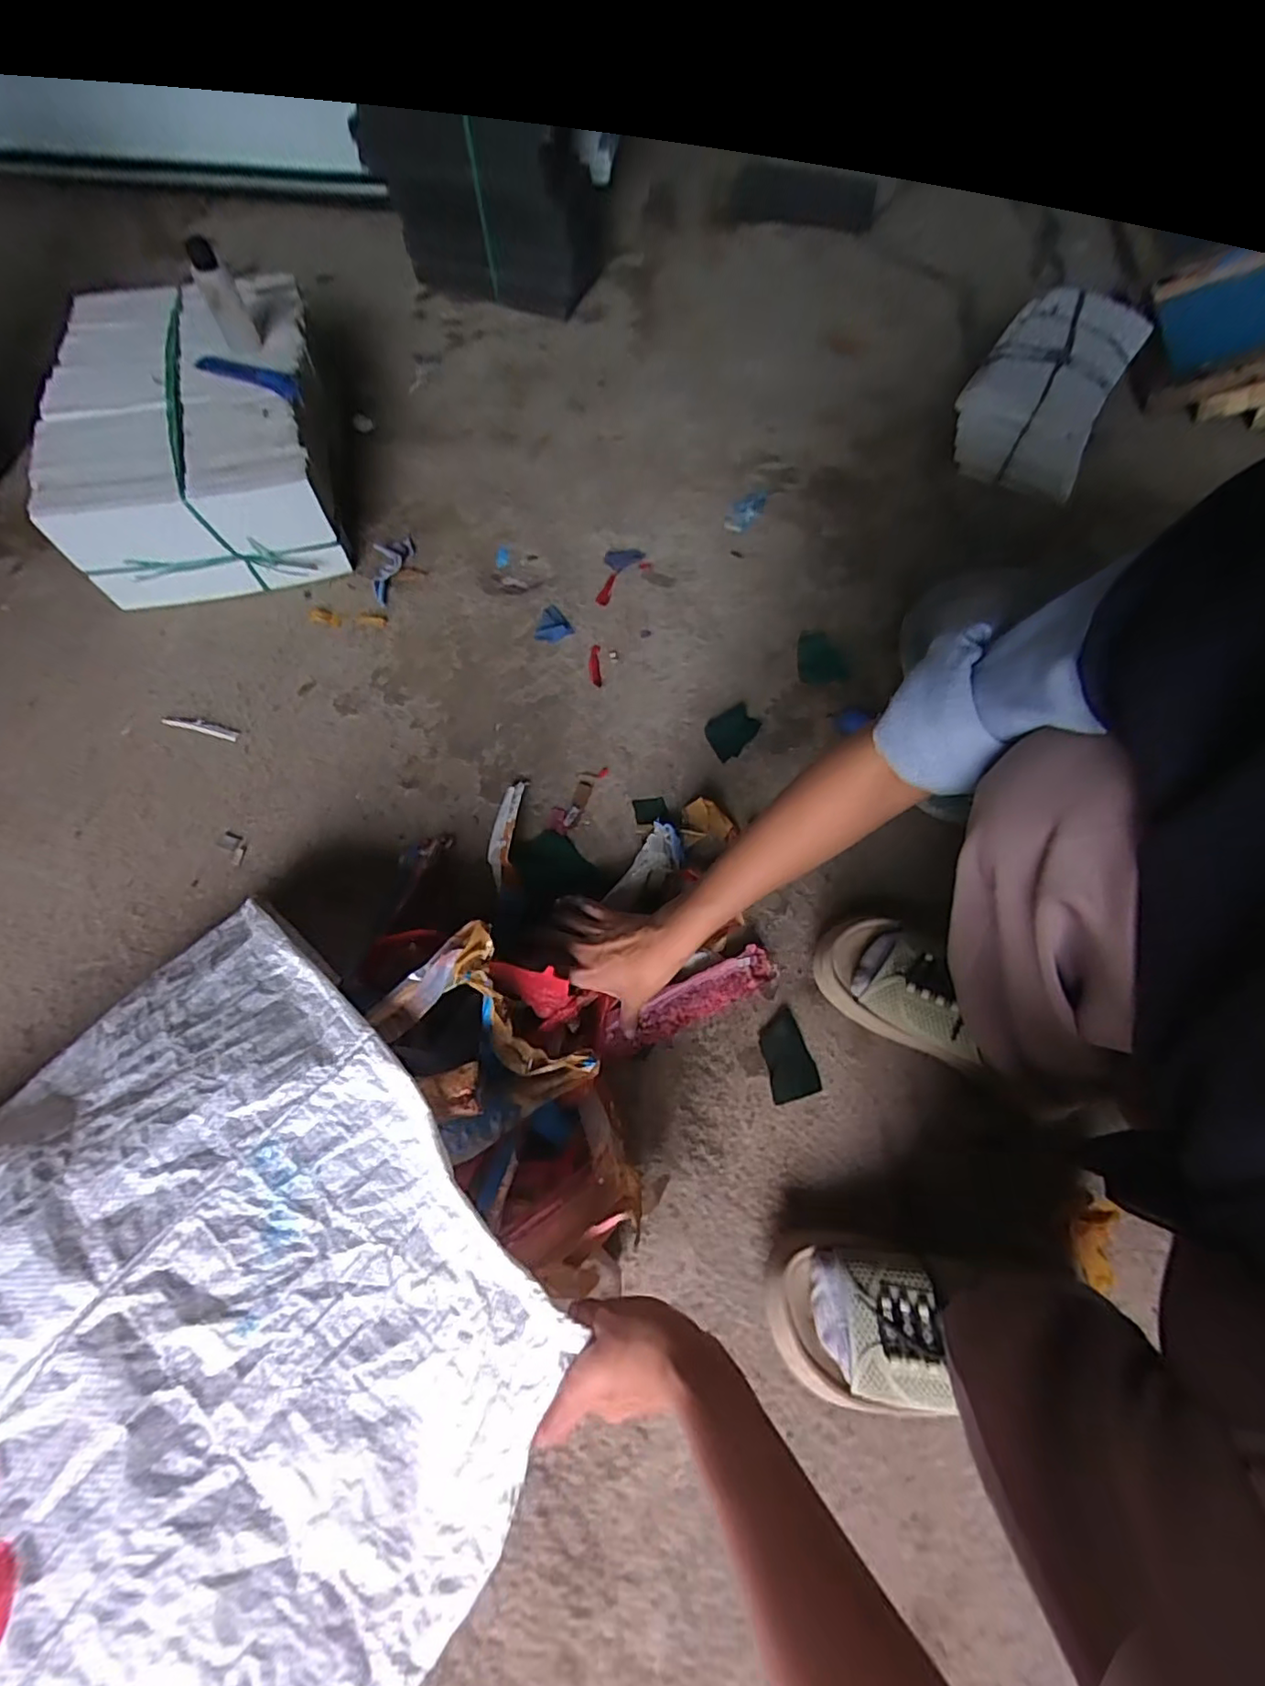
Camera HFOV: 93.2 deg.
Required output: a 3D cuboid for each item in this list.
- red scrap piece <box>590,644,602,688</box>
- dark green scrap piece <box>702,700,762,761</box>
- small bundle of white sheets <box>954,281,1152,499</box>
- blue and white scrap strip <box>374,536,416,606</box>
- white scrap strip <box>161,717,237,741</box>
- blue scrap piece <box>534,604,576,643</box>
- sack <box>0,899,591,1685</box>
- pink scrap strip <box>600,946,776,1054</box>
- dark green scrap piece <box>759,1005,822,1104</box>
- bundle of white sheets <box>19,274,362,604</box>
[{"bbox_3d":[-0.045,-0.211,0.712,0.014,0.004,0.059,-3,66,-2],"label":"red scrap piece"},{"bbox_3d":[0.114,-0.129,0.676,0.074,0.012,0.047,-41,73,-17],"label":"dark green scrap piece"},{"bbox_3d":[0.597,-0.661,0.863,0.181,0.110,0.331,28,69,11],"label":"small bundle of white sheets"},{"bbox_3d":[-0.306,-0.347,0.756,0.043,0.014,0.104,-1,66,-1],"label":"blue and white scrap strip"},{"bbox_3d":[-0.478,-0.129,0.662,0.087,0.004,0.014,14,67,5],"label":"white scrap strip"},{"bbox_3d":[-0.102,-0.267,0.733,0.046,0.006,0.046,-33,71,-14],"label":"blue scrap piece"},{"bbox_3d":[-0.387,0.415,0.312,0.442,0.089,0.722,38,71,15],"label":"sack"},{"bbox_3d":[0.054,0.144,0.550,0.170,0.011,0.041,-22,85,-13],"label":"pink scrap strip"},{"bbox_3d":[0.138,0.189,0.539,0.043,0.008,0.074,-11,67,-5],"label":"dark green scrap piece"},{"bbox_3d":[-0.524,-0.501,0.747,0.272,0.146,0.399,-12,67,-6],"label":"bundle of white sheets"}]

